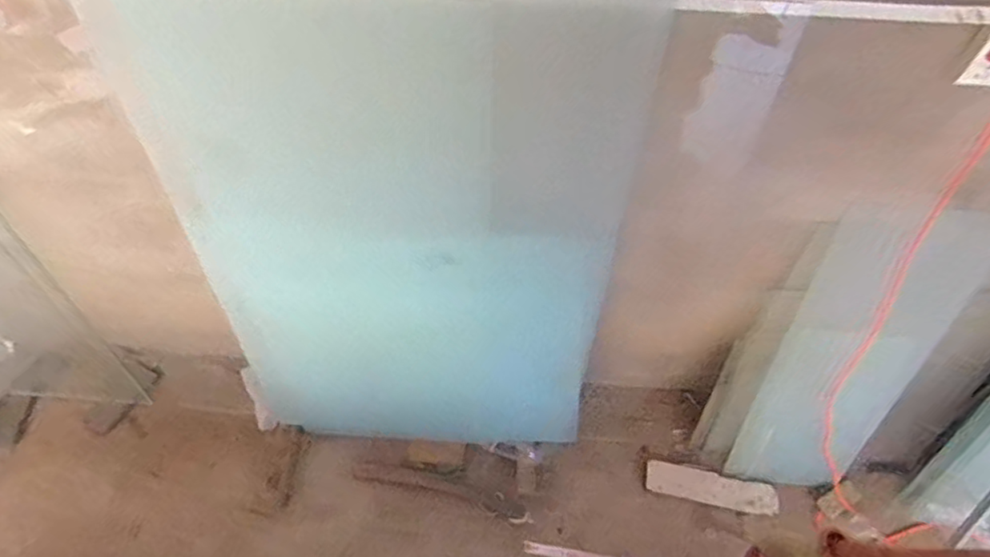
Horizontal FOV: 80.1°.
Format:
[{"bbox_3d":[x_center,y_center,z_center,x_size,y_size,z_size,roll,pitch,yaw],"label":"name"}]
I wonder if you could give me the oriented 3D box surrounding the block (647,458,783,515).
[{"bbox_3d":[0.587,0.571,1.601,0.347,0.036,0.085,13,69,3],"label":"block"}]

